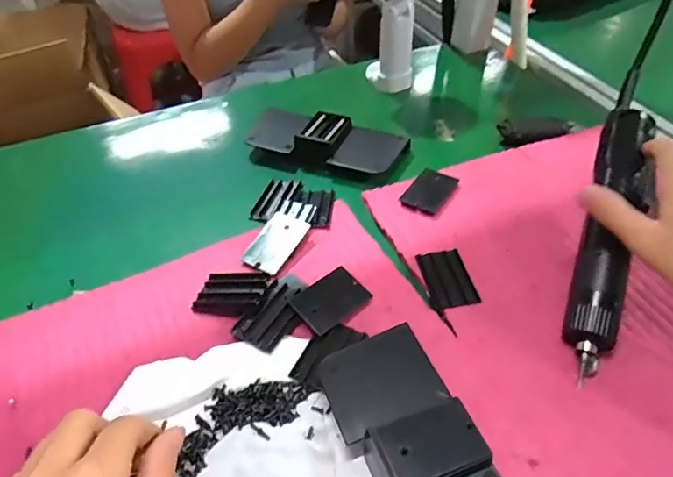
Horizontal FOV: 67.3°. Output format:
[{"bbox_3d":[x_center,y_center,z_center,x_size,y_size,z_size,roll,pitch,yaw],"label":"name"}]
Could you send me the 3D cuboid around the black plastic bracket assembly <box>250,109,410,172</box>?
[{"bbox_3d":[-0.009,-0.102,0.525,0.151,0.027,0.070,16,48,19],"label":"black plastic bracket assembly"}]

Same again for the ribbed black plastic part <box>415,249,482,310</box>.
[{"bbox_3d":[0.087,0.031,0.397,0.036,0.005,0.052,-8,45,-6],"label":"ribbed black plastic part"}]

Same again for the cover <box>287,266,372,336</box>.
[{"bbox_3d":[-0.005,0.045,0.376,0.055,0.004,0.036,-31,66,-35],"label":"cover"}]

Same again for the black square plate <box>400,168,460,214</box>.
[{"bbox_3d":[0.086,-0.044,0.468,0.036,0.005,0.058,24,50,25],"label":"black square plate"}]

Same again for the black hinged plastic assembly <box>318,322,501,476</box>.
[{"bbox_3d":[0.047,0.123,0.285,0.069,0.033,0.160,-17,46,-14],"label":"black hinged plastic assembly"}]

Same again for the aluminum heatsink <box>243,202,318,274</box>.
[{"bbox_3d":[-0.046,-0.002,0.429,0.036,0.013,0.078,16,47,18],"label":"aluminum heatsink"}]

